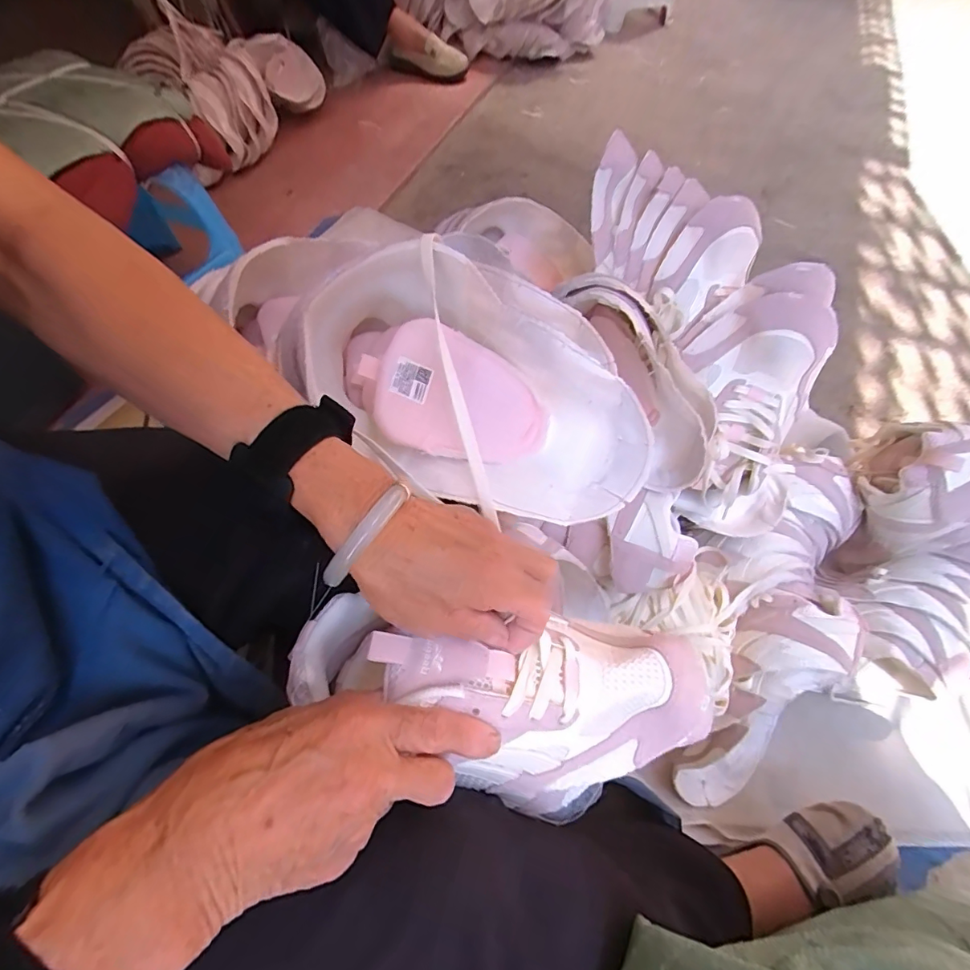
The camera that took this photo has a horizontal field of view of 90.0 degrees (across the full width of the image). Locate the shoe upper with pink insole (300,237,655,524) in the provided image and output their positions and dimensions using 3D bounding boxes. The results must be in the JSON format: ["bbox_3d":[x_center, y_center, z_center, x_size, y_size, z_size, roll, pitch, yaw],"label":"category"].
[{"bbox_3d":[-0.004,-0.062,0.326,0.236,0.088,0.148,24,79,-10],"label":"shoe upper with pink insole"}]

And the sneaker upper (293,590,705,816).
[{"bbox_3d":[0.008,0.132,0.307,0.242,0.106,0.108,13,60,-5],"label":"sneaker upper"}]

